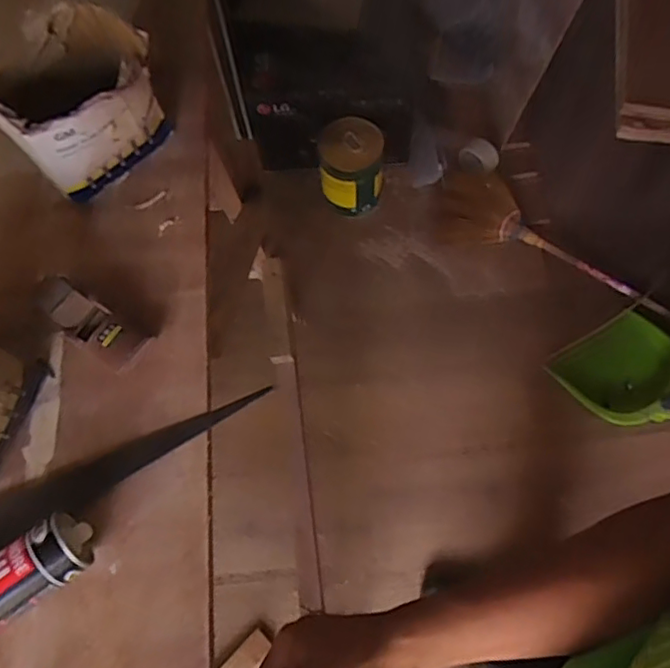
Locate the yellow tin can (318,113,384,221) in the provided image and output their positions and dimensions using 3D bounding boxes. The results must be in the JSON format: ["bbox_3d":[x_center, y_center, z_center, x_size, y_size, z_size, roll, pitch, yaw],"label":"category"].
[{"bbox_3d":[0.043,-0.405,1.462,0.159,0.219,0.158,-5,68,0],"label":"yellow tin can"}]

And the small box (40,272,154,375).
[{"bbox_3d":[-0.211,-0.007,0.518,0.102,0.038,0.041,28,72,9],"label":"small box"}]

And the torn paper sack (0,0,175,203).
[{"bbox_3d":[-0.249,-0.221,0.566,0.132,0.105,0.137,37,73,12],"label":"torn paper sack"}]

